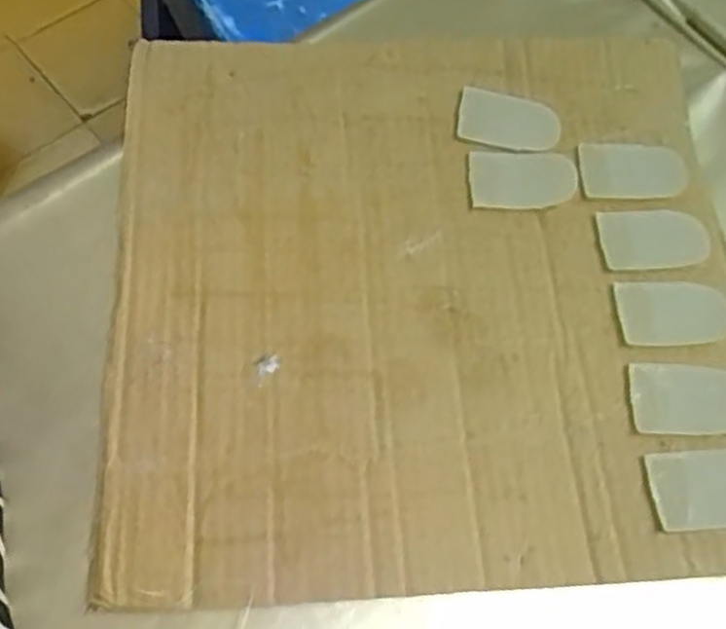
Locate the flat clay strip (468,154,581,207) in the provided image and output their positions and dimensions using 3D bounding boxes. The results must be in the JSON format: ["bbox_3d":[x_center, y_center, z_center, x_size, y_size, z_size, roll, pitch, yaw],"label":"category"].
[{"bbox_3d":[0.076,-0.065,0.363,0.050,0.008,0.030,4,66,-5],"label":"flat clay strip"}]

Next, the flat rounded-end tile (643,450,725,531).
[{"bbox_3d":[0.143,0.070,0.306,0.053,0.004,0.030,-3,59,1],"label":"flat rounded-end tile"}]

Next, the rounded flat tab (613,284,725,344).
[{"bbox_3d":[0.141,0.000,0.340,0.053,0.006,0.028,3,66,-5],"label":"rounded flat tab"}]

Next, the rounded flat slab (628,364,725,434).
[{"bbox_3d":[0.140,0.037,0.323,0.052,0.007,0.030,7,66,-3],"label":"rounded flat slab"}]

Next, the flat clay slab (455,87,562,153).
[{"bbox_3d":[0.072,-0.096,0.375,0.050,0.004,0.030,12,71,7],"label":"flat clay slab"}]

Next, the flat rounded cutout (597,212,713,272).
[{"bbox_3d":[0.135,-0.035,0.355,0.050,0.004,0.030,-2,65,4],"label":"flat rounded cutout"}]

